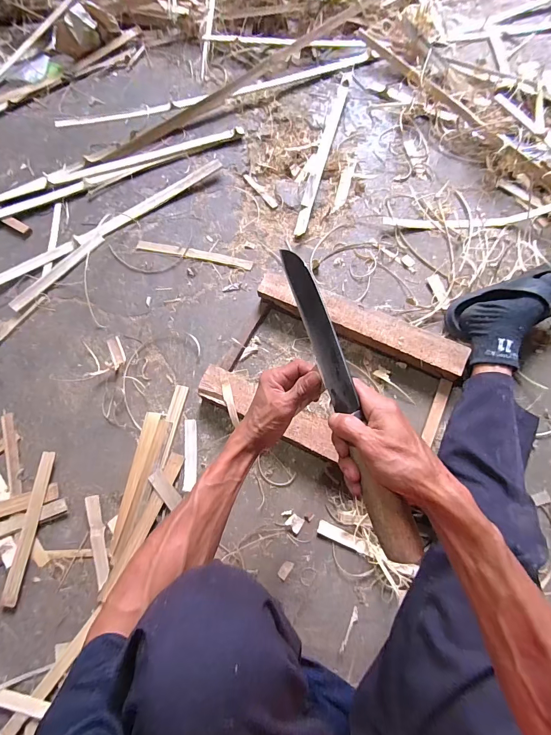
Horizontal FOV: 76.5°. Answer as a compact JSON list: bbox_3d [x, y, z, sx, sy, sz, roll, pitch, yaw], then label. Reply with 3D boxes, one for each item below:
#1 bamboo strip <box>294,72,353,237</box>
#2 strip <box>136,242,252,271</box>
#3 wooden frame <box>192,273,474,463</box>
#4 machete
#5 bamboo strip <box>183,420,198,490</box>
[{"bbox_3d":[0.111,-0.498,0.798,0.030,0.017,0.479,14,73,7],"label":"bamboo strip"},{"bbox_3d":[-0.170,-0.237,0.731,0.251,0.005,0.025,13,73,7],"label":"strip"},{"bbox_3d":[0.107,0.001,0.614,0.393,0.056,0.293,24,74,10],"label":"wooden frame"},{"bbox_3d":[0.062,0.020,0.325,0.030,0.029,0.296,-17,73,-3],"label":"machete"},{"bbox_3d":[-0.146,0.147,0.600,0.023,0.004,0.114,-4,72,1],"label":"bamboo strip"}]

